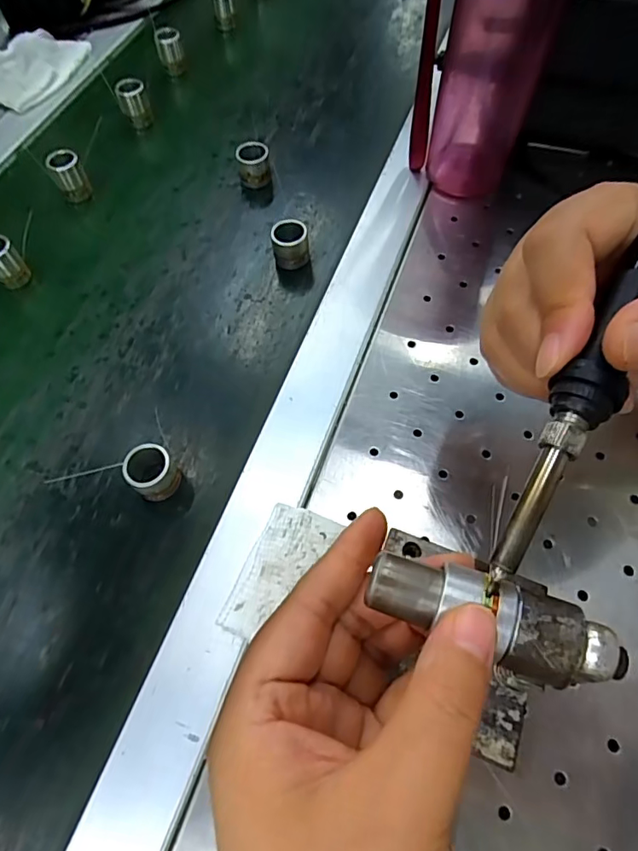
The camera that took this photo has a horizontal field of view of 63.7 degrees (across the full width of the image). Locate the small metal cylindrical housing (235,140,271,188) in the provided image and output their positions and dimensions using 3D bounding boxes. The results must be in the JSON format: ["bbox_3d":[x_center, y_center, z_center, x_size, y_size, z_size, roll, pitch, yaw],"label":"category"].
[{"bbox_3d":[-0.049,-0.196,0.390,0.024,0.030,0.018,-8,62,-1],"label":"small metal cylindrical housing"}]

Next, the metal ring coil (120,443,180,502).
[{"bbox_3d":[-0.089,0.026,0.277,0.028,0.023,0.024,37,70,20],"label":"metal ring coil"}]

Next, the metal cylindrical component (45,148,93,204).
[{"bbox_3d":[-0.190,-0.189,0.394,0.021,0.038,0.019,-31,65,-12],"label":"metal cylindrical component"}]

